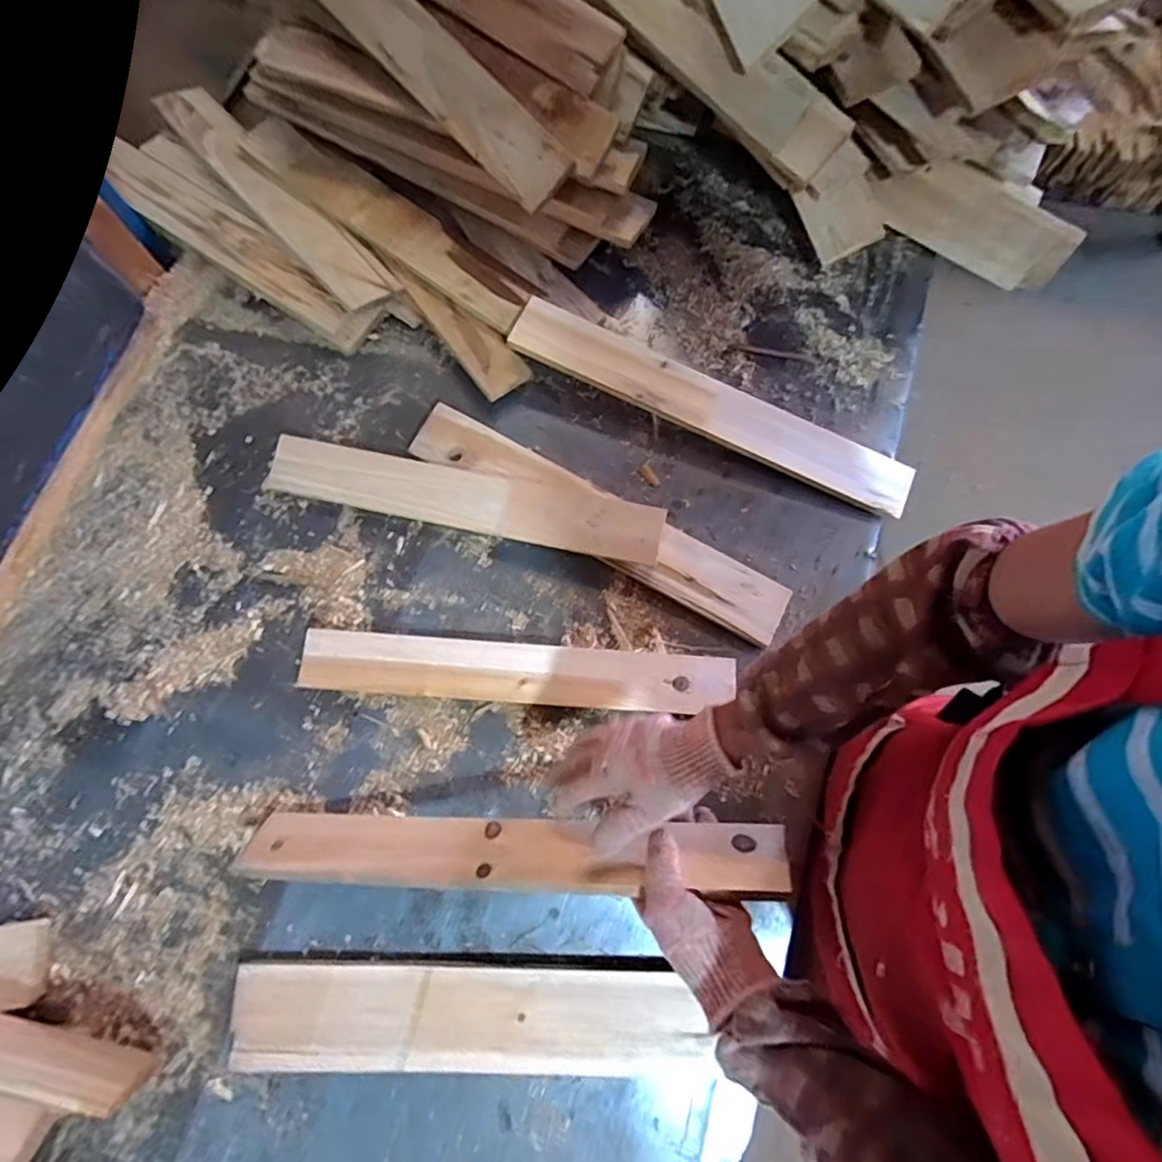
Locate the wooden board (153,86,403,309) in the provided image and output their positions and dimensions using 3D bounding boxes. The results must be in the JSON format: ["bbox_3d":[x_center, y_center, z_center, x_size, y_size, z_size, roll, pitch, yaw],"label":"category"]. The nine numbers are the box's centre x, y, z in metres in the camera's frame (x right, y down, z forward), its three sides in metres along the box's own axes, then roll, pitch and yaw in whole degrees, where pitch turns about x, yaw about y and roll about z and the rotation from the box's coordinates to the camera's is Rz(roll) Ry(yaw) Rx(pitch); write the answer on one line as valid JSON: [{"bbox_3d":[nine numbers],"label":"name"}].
[{"bbox_3d":[-0.423,-0.536,0.781,0.069,0.014,0.477,-42,79,-10],"label":"wooden board"}]

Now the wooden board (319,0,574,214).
[{"bbox_3d":[-0.204,-0.646,0.690,0.479,0.021,0.076,45,108,2],"label":"wooden board"}]

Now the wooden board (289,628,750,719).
[{"bbox_3d":[-0.071,0.101,0.648,0.475,0.018,0.068,4,75,1],"label":"wooden board"}]

